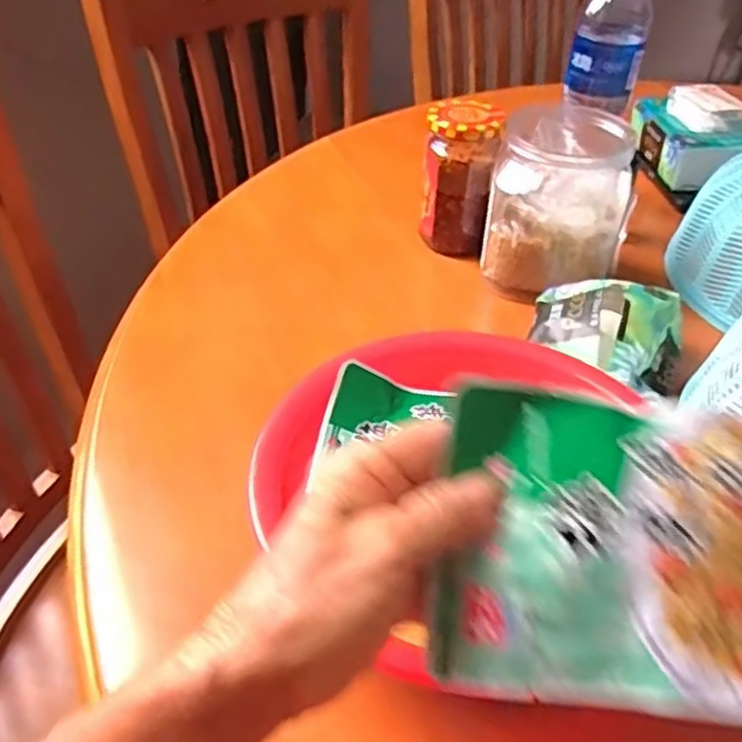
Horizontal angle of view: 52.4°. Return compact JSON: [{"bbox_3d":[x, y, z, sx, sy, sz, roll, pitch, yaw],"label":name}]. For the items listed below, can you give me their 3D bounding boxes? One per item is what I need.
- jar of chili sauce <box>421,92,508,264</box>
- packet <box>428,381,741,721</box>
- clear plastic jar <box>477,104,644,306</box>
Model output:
[{"bbox_3d":[0.079,-0.171,0.673,0.063,0.119,0.075,11,42,10],"label":"jar of chili sauce"},{"bbox_3d":[0.100,0.066,0.277,0.143,0.014,0.109,7,76,1],"label":"packet"},{"bbox_3d":[0.158,-0.141,0.635,0.108,0.127,0.123,13,42,11],"label":"clear plastic jar"}]

